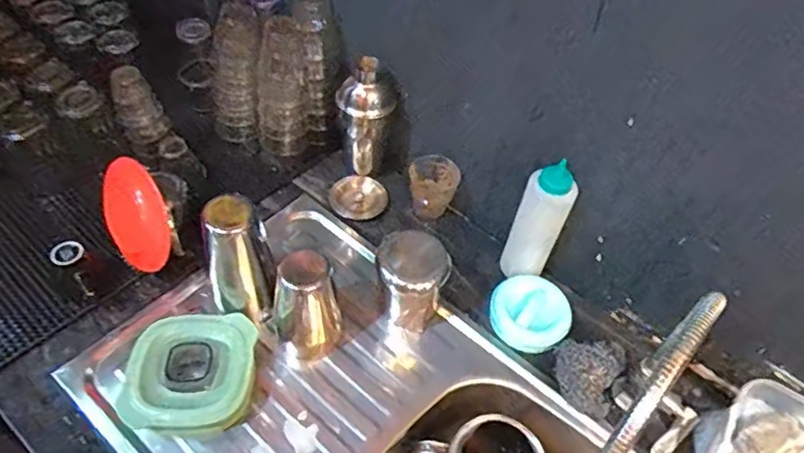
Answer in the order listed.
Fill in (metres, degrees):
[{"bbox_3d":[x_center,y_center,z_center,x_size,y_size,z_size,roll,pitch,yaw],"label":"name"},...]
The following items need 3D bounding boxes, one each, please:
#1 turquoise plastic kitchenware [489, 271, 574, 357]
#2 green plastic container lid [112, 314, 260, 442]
[{"bbox_3d":[0.163,0.110,0.763,0.096,0.032,0.103,2,51,-3],"label":"turquoise plastic kitchenware"},{"bbox_3d":[-0.239,0.169,0.671,0.134,0.052,0.134,2,51,-4],"label":"green plastic container lid"}]

